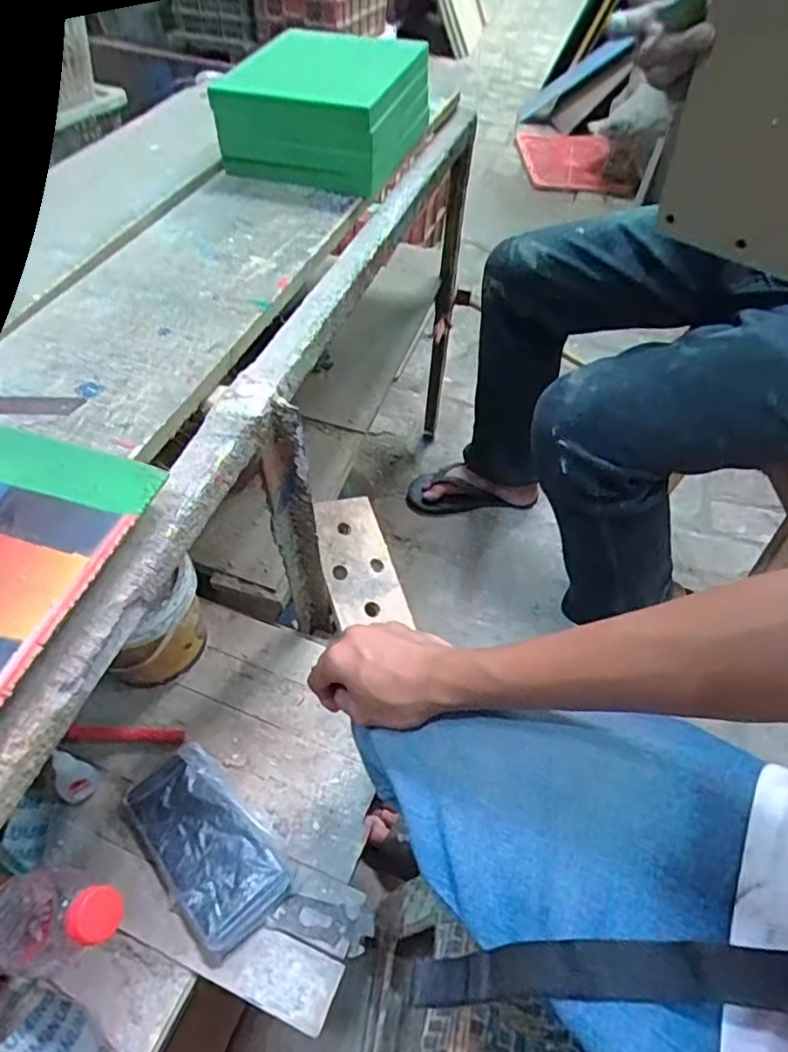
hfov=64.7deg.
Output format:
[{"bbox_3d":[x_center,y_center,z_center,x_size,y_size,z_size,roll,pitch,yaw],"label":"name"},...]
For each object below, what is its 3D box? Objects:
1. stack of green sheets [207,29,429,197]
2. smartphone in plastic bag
[{"bbox_3d":[-0.067,-0.459,0.694,0.180,0.094,0.207,18,52,13],"label":"stack of green sheets"},{"bbox_3d":[-0.166,0.278,0.552,0.087,0.017,0.161,-36,60,-28],"label":"smartphone in plastic bag"}]

